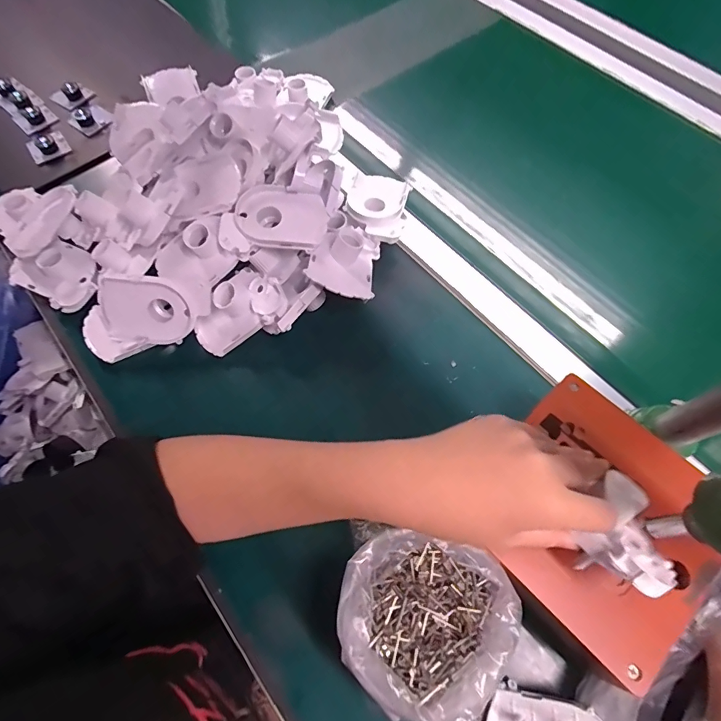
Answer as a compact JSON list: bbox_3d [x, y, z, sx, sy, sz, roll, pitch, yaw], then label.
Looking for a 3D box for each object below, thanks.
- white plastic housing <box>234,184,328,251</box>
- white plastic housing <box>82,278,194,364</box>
[{"bbox_3d":[-0.079,-0.141,0.429,0.087,0.023,0.069,3,65,2],"label":"white plastic housing"},{"bbox_3d":[-0.221,-0.047,0.424,0.110,0.077,0.036,-10,24,-5],"label":"white plastic housing"}]

